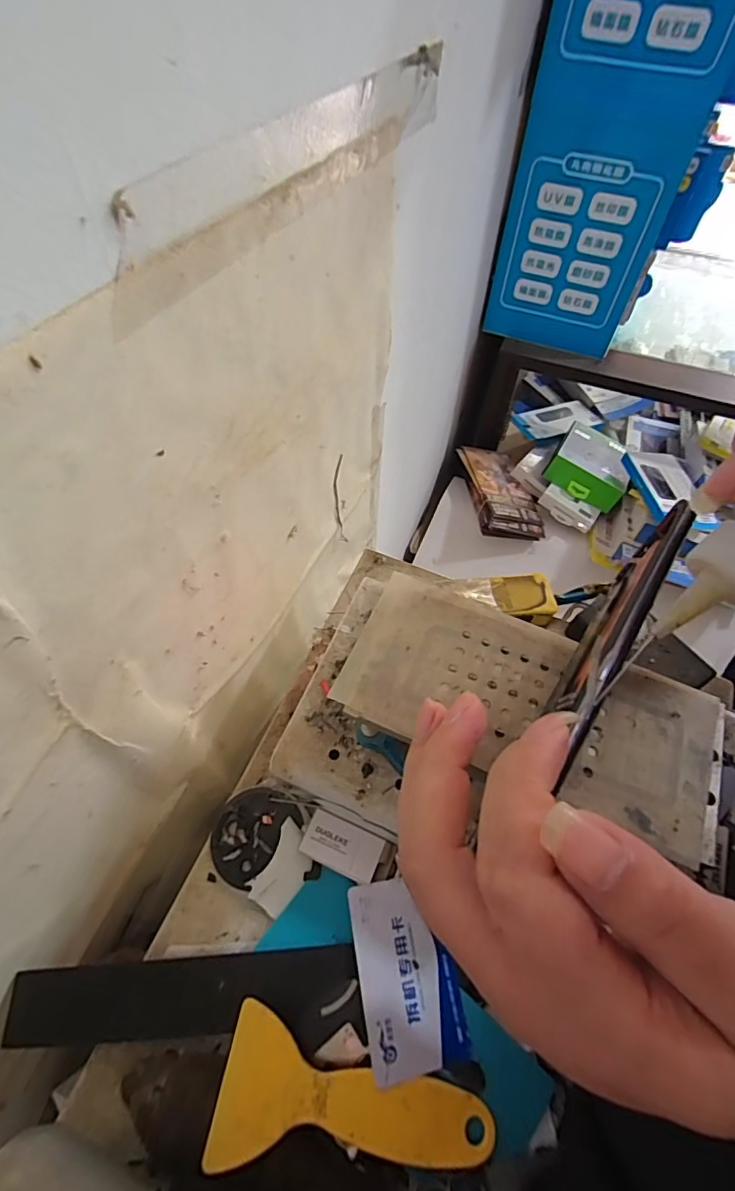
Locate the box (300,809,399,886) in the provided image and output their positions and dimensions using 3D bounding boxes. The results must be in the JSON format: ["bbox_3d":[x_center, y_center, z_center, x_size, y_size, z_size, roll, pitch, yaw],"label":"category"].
[{"bbox_3d":[-0.012,0.154,0.303,0.053,0.011,0.026,21,60,12],"label":"box"}]

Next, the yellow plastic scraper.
[{"bbox_3d":[-0.004,0.245,0.238,0.132,0.010,0.052,17,58,-5],"label":"yellow plastic scraper"}]

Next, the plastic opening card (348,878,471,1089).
[{"bbox_3d":[0.022,0.204,0.272,0.053,0.004,0.085,-2,58,-15],"label":"plastic opening card"}]

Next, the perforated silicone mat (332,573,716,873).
[{"bbox_3d":[0.074,0.048,0.236,0.167,0.005,0.078,22,60,13],"label":"perforated silicone mat"}]

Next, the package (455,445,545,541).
[{"bbox_3d":[0.263,-0.204,0.978,0.136,0.034,0.222,5,52,-19],"label":"package"}]

